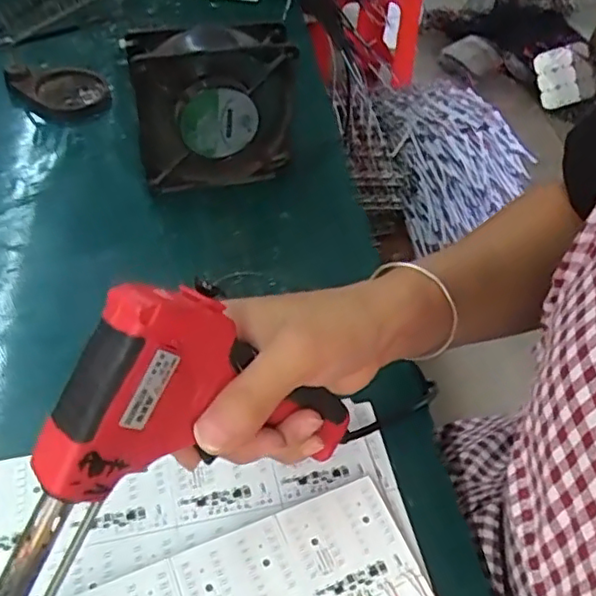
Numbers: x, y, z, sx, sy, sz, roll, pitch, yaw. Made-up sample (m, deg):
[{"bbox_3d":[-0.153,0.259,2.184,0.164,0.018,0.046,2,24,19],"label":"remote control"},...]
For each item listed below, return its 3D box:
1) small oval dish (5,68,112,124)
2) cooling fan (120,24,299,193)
[{"bbox_3d":[-0.218,-0.191,0.588,0.087,0.023,0.078,-16,53,-18],"label":"small oval dish"},{"bbox_3d":[-0.064,-0.143,0.497,0.120,0.124,0.038,-11,51,-15],"label":"cooling fan"}]

